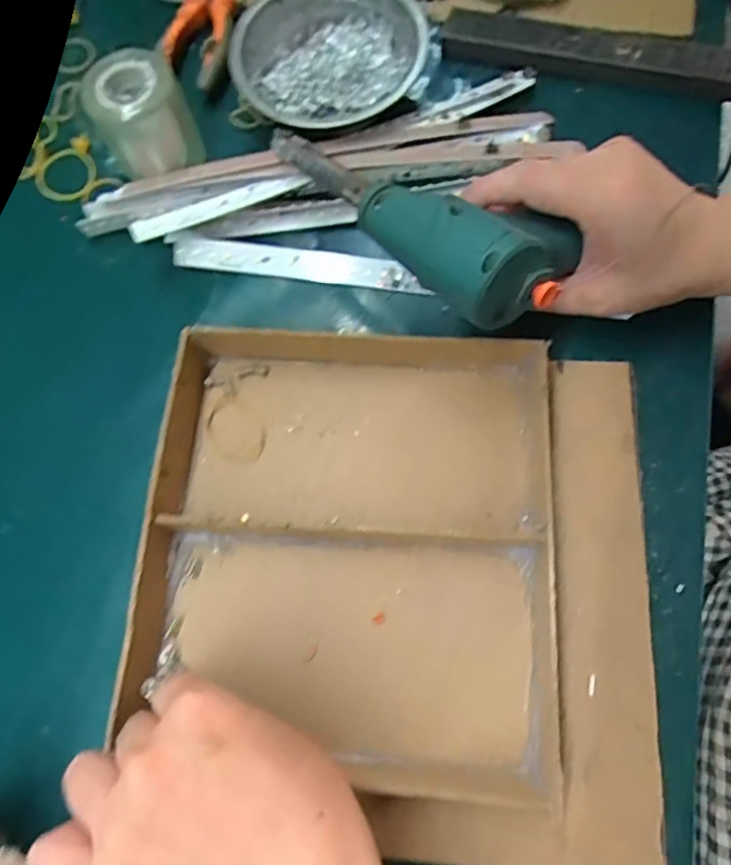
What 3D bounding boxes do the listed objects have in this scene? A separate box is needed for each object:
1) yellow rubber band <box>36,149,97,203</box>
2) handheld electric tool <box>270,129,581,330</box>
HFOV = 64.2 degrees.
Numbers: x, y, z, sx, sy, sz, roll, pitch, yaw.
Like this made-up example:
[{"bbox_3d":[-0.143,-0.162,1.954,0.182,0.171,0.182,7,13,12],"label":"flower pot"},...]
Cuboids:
[{"bbox_3d":[-0.208,-0.178,0.404,0.041,0.005,0.041,-1,71,2],"label":"yellow rubber band"},{"bbox_3d":[0.012,-0.109,0.289,0.179,0.038,0.044,38,76,27],"label":"handheld electric tool"}]

